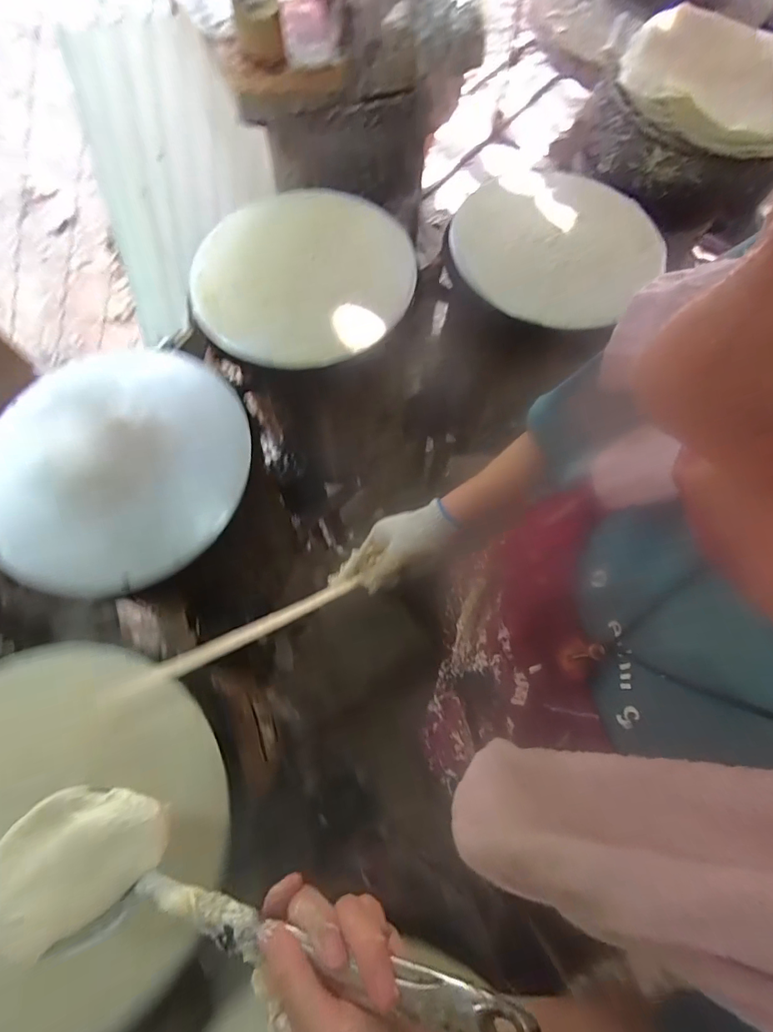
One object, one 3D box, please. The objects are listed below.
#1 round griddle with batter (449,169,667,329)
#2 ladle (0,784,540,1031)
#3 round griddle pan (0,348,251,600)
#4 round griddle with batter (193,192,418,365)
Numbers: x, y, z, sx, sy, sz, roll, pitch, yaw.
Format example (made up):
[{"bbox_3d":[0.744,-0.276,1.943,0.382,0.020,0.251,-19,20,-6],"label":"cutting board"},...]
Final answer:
[{"bbox_3d":[0.302,-0.518,0.857,0.345,0.044,0.381,4,67,6],"label":"round griddle with batter"},{"bbox_3d":[-0.092,0.240,0.275,0.326,0.064,0.089,0,69,18],"label":"ladle"},{"bbox_3d":[-0.390,-0.087,0.677,0.349,0.045,0.394,-4,70,-3],"label":"round griddle pan"},{"bbox_3d":[-0.148,-0.425,0.793,0.359,0.049,0.360,0,70,-1],"label":"round griddle with batter"}]

